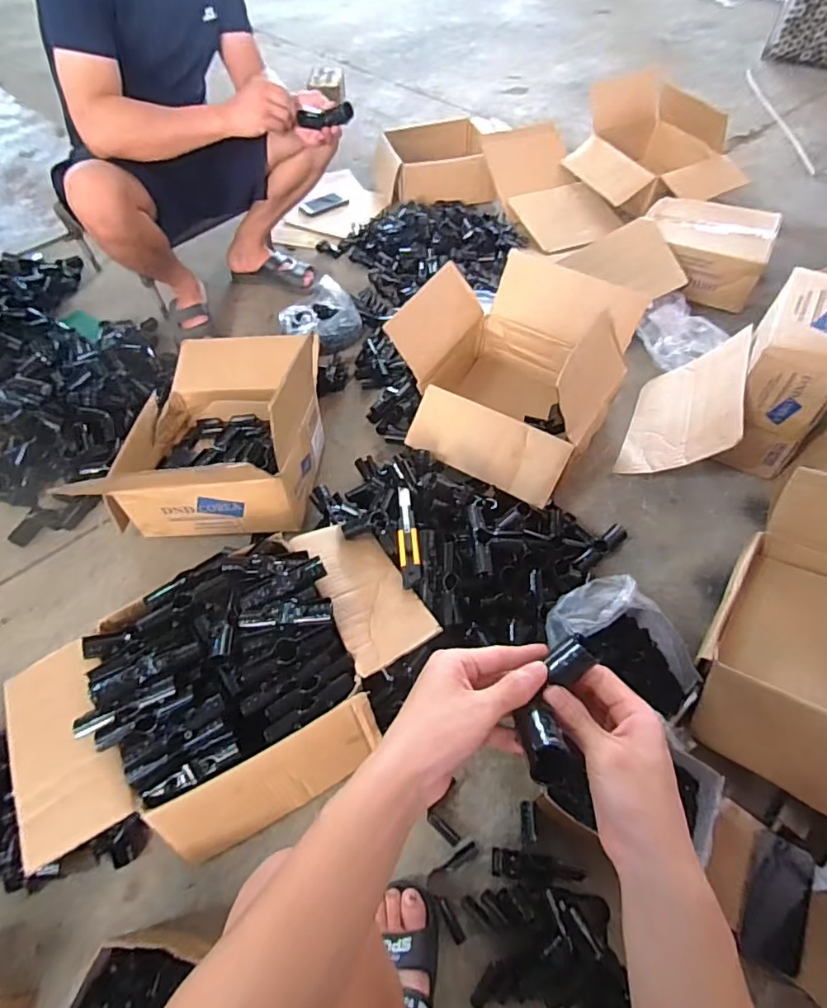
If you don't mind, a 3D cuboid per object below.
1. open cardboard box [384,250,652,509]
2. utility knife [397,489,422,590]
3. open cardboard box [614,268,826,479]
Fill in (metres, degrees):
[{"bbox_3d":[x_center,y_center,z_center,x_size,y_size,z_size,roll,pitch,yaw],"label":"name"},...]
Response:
[{"bbox_3d":[0.194,-0.251,1.108,0.406,0.286,0.442,22,58,16],"label":"open cardboard box"},{"bbox_3d":[-0.010,0.051,0.880,0.034,0.014,0.190,-5,54,0],"label":"utility knife"},{"bbox_3d":[0.648,-0.250,1.067,0.306,0.273,0.445,23,59,16],"label":"open cardboard box"}]

